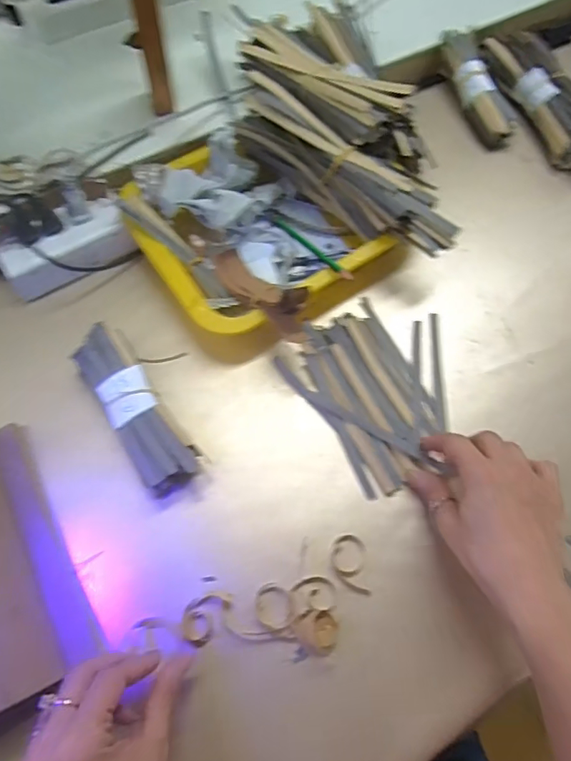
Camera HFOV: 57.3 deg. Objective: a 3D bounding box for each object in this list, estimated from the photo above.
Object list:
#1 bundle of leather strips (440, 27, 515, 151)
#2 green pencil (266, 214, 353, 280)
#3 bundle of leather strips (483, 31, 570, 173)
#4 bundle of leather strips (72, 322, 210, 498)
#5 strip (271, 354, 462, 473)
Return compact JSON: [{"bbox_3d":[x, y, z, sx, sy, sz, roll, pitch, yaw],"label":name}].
[{"bbox_3d":[0.215,-0.330,0.590,0.034,0.035,0.144,-14,67,-8],"label":"bundle of leather strips"},{"bbox_3d":[0.021,-0.126,0.482,0.010,0.010,0.131,-31,50,-13],"label":"green pencil"},{"bbox_3d":[0.297,-0.310,0.585,0.060,0.046,0.201,-25,70,-11],"label":"bundle of leather strips"},{"bbox_3d":[-0.123,0.019,0.426,0.049,0.038,0.156,-33,71,-14],"label":"bundle of leather strips"},{"bbox_3d":[0.057,0.031,0.451,0.166,0.009,0.019,32,81,17],"label":"strip"}]

